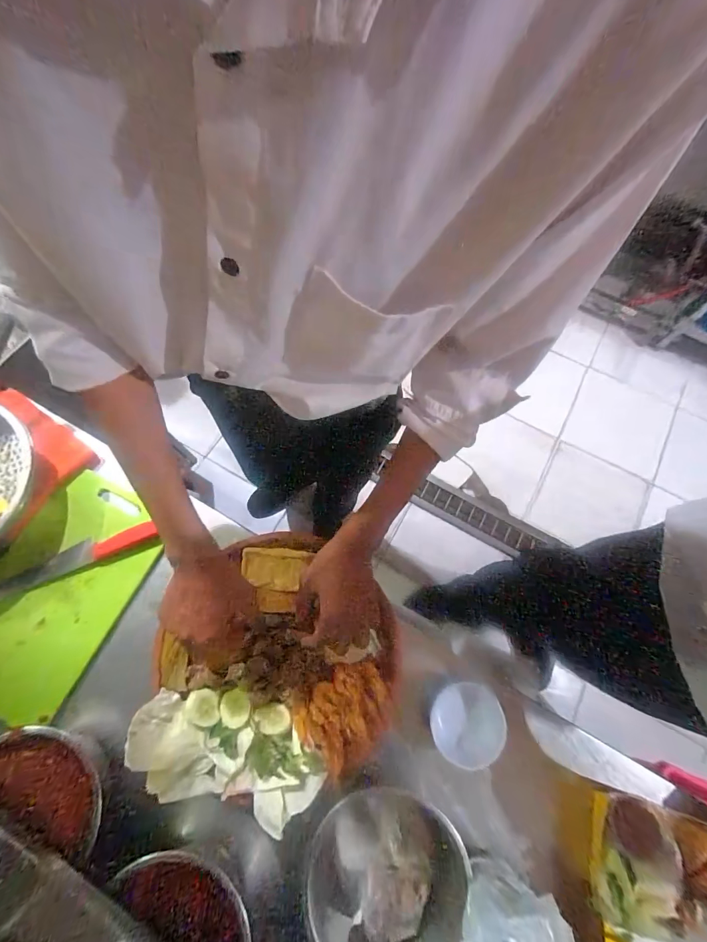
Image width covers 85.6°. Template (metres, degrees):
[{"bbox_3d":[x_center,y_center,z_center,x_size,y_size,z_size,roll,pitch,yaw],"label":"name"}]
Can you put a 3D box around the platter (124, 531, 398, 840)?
[{"bbox_3d":[-0.099,0.248,0.495,0.299,0.040,0.318,0,71,-1],"label":"platter"}]

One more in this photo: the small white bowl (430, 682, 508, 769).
[{"bbox_3d":[0.147,0.332,0.498,0.090,0.028,0.095,0,71,-1],"label":"small white bowl"}]

